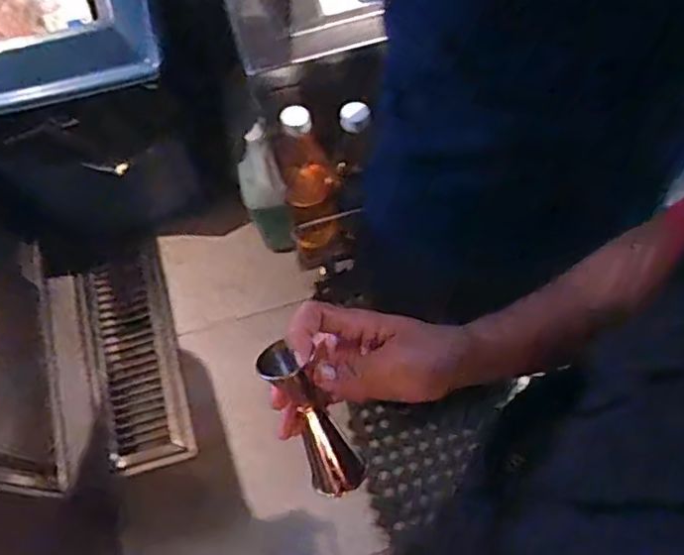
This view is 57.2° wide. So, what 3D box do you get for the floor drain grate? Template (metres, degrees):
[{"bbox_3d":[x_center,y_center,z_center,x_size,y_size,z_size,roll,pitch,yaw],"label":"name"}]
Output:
[{"bbox_3d":[-0.501,0.191,1.559,0.190,0.051,0.543,-11,71,-11],"label":"floor drain grate"}]

